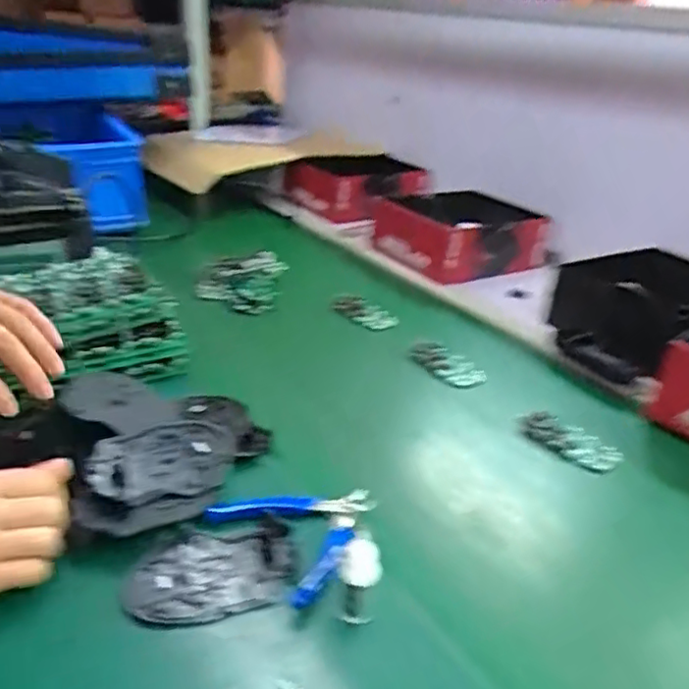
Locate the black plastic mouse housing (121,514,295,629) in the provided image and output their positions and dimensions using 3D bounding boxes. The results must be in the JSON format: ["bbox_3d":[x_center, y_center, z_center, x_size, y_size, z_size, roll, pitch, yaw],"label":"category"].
[{"bbox_3d":[-0.093,0.160,0.437,0.114,0.009,0.074,-5,29,-18],"label":"black plastic mouse housing"}]

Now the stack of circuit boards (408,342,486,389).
[{"bbox_3d":[0.119,0.023,0.730,0.091,0.013,0.044,23,33,32],"label":"stack of circuit boards"}]

